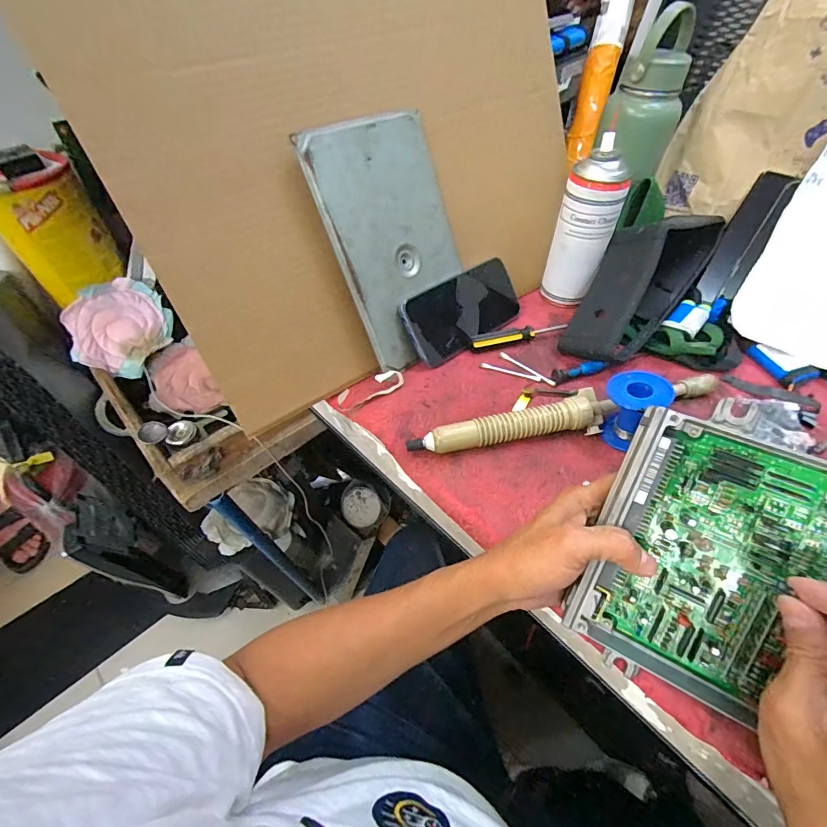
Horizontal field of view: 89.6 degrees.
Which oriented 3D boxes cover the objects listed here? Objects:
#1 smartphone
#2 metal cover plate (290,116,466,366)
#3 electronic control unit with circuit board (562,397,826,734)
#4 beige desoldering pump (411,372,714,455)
[{"bbox_3d":[0.061,-0.124,0.494,0.172,0.005,0.079,-34,102,-28],"label":"smartphone"},{"bbox_3d":[-0.015,-0.180,0.442,0.146,0.229,0.010,-34,29,-26],"label":"metal cover plate"},{"bbox_3d":[0.233,0.110,0.236,0.242,0.030,0.183,23,97,25],"label":"electronic control unit with circuit board"},{"bbox_3d":[0.152,0.003,0.408,0.312,0.032,0.029,-12,51,-8],"label":"beige desoldering pump"}]

